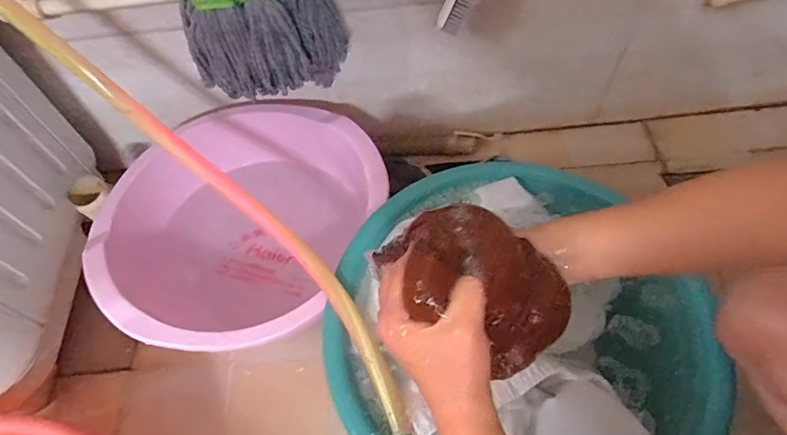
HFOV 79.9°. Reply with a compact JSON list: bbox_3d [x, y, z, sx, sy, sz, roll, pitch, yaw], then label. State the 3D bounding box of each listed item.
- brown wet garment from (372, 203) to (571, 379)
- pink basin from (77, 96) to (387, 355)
[{"bbox_3d":[0.064,0.045,0.333,0.121,0.076,0.093,23,62,16],"label":"brown wet garment"},{"bbox_3d":[-0.217,0.021,0.697,0.354,0.161,0.378,-1,58,2],"label":"pink basin"}]

